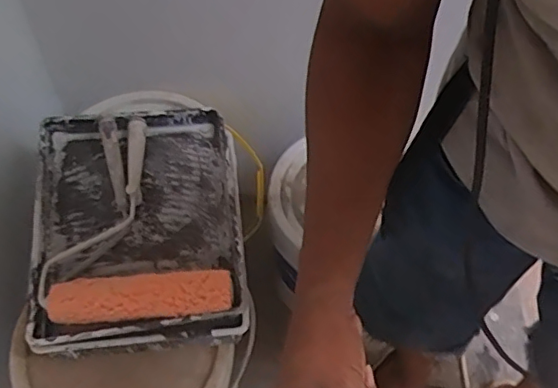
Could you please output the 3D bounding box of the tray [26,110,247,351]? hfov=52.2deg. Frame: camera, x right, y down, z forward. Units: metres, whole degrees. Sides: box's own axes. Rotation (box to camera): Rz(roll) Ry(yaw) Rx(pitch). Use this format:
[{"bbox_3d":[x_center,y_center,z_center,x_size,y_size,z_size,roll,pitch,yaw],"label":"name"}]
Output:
[{"bbox_3d":[-0.200,0.041,0.829,0.283,0.084,0.366,-5,57,-7],"label":"tray"}]

